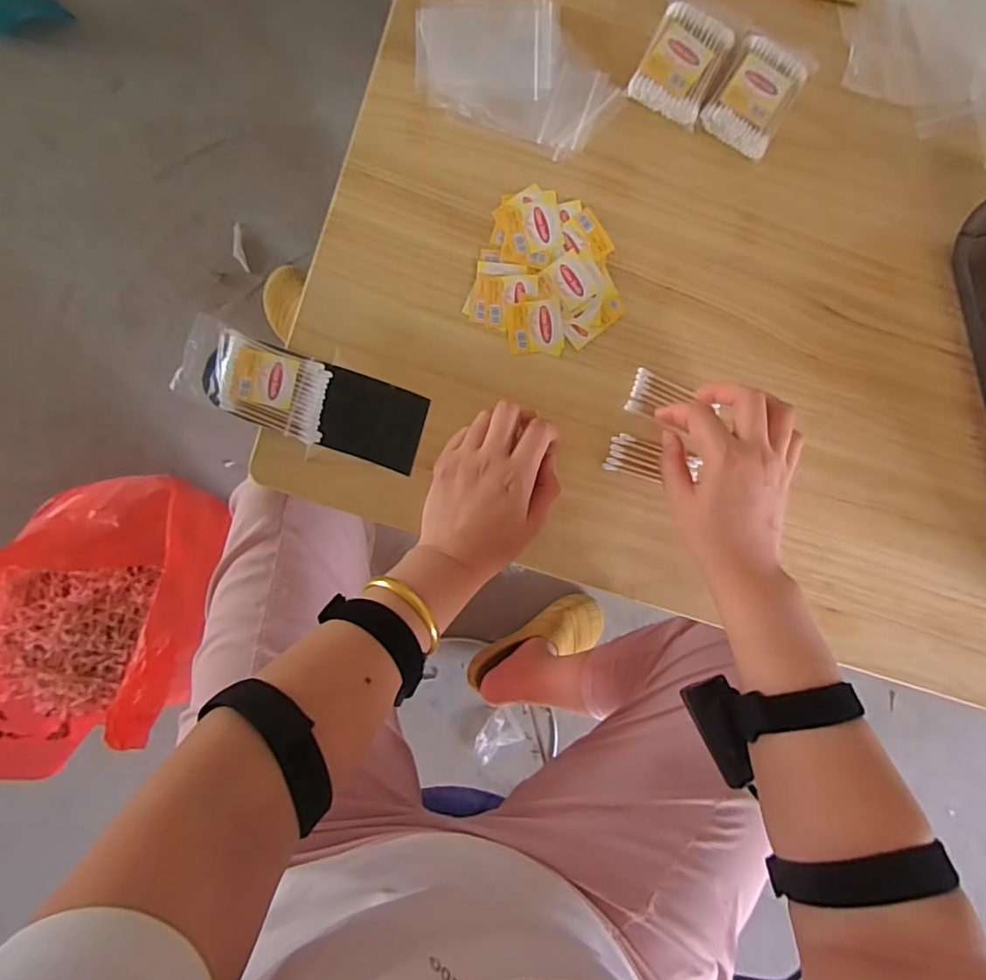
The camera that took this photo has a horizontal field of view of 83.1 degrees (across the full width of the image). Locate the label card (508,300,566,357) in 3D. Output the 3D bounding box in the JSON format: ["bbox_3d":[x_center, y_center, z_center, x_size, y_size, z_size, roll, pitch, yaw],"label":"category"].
[{"bbox_3d":[0.034,-0.128,0.437,0.043,0.004,0.041,-5,93,-1],"label":"label card"}]

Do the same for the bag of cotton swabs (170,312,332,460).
[{"bbox_3d":[-0.178,-0.083,0.423,0.109,0.021,0.061,25,92,-3],"label":"bag of cotton swabs"}]

